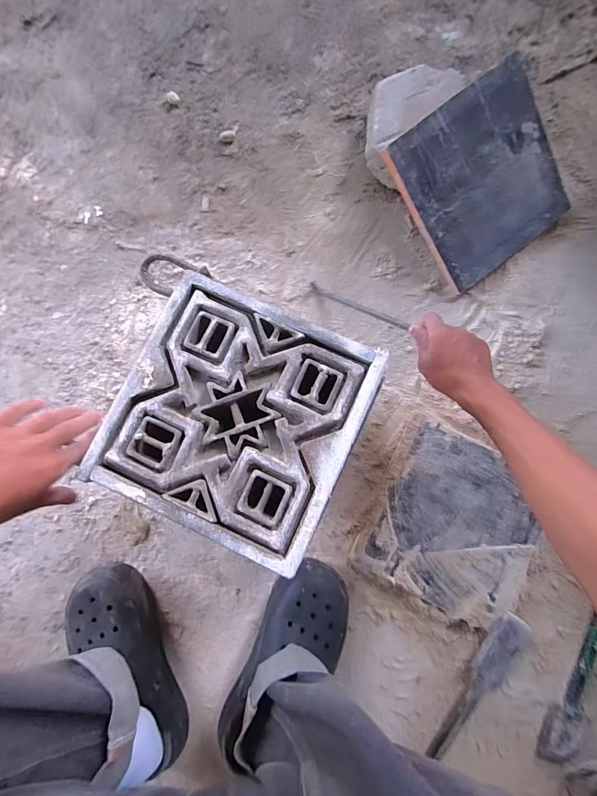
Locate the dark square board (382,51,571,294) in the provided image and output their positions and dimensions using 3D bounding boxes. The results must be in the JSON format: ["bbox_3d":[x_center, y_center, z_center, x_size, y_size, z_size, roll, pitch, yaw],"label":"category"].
[{"bbox_3d":[0.293,-0.339,0.567,0.244,0.013,0.251,-37,108,-2],"label":"dark square board"}]

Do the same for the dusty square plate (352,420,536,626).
[{"bbox_3d":[0.247,0.193,0.563,0.242,0.017,0.247,26,84,4],"label":"dusty square plate"}]

